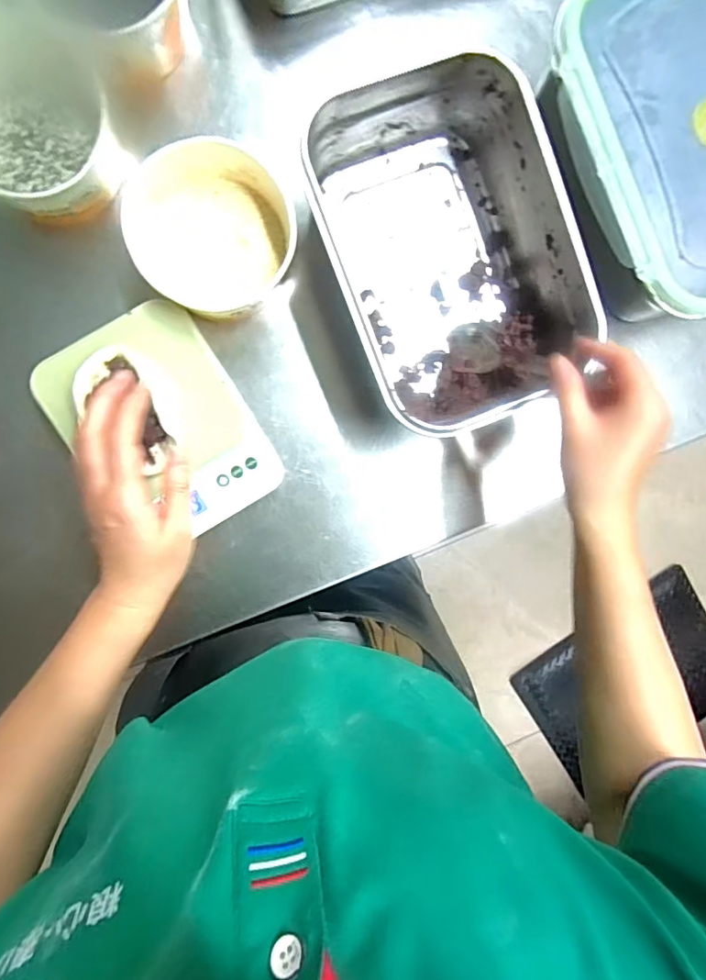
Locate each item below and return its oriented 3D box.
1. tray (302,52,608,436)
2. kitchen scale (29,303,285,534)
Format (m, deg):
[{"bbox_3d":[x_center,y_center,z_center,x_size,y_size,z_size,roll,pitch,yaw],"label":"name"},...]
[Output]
[{"bbox_3d":[0.077,-0.198,0.454,0.195,0.091,0.275,-23,96,-5],"label":"tray"},{"bbox_3d":[-0.162,-0.051,0.443,0.142,0.028,0.186,-33,103,-10],"label":"kitchen scale"}]

